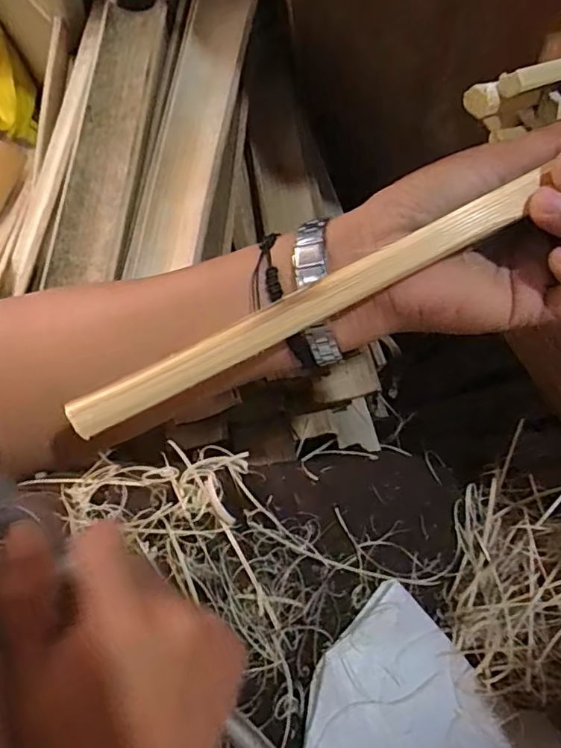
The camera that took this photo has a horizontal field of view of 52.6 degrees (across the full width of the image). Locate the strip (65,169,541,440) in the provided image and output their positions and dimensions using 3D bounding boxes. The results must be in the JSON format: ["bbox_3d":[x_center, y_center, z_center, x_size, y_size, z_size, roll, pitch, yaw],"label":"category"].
[{"bbox_3d":[0.011,-0.026,0.221,0.195,0.005,0.014,-27,105,-1],"label":"strip"}]

